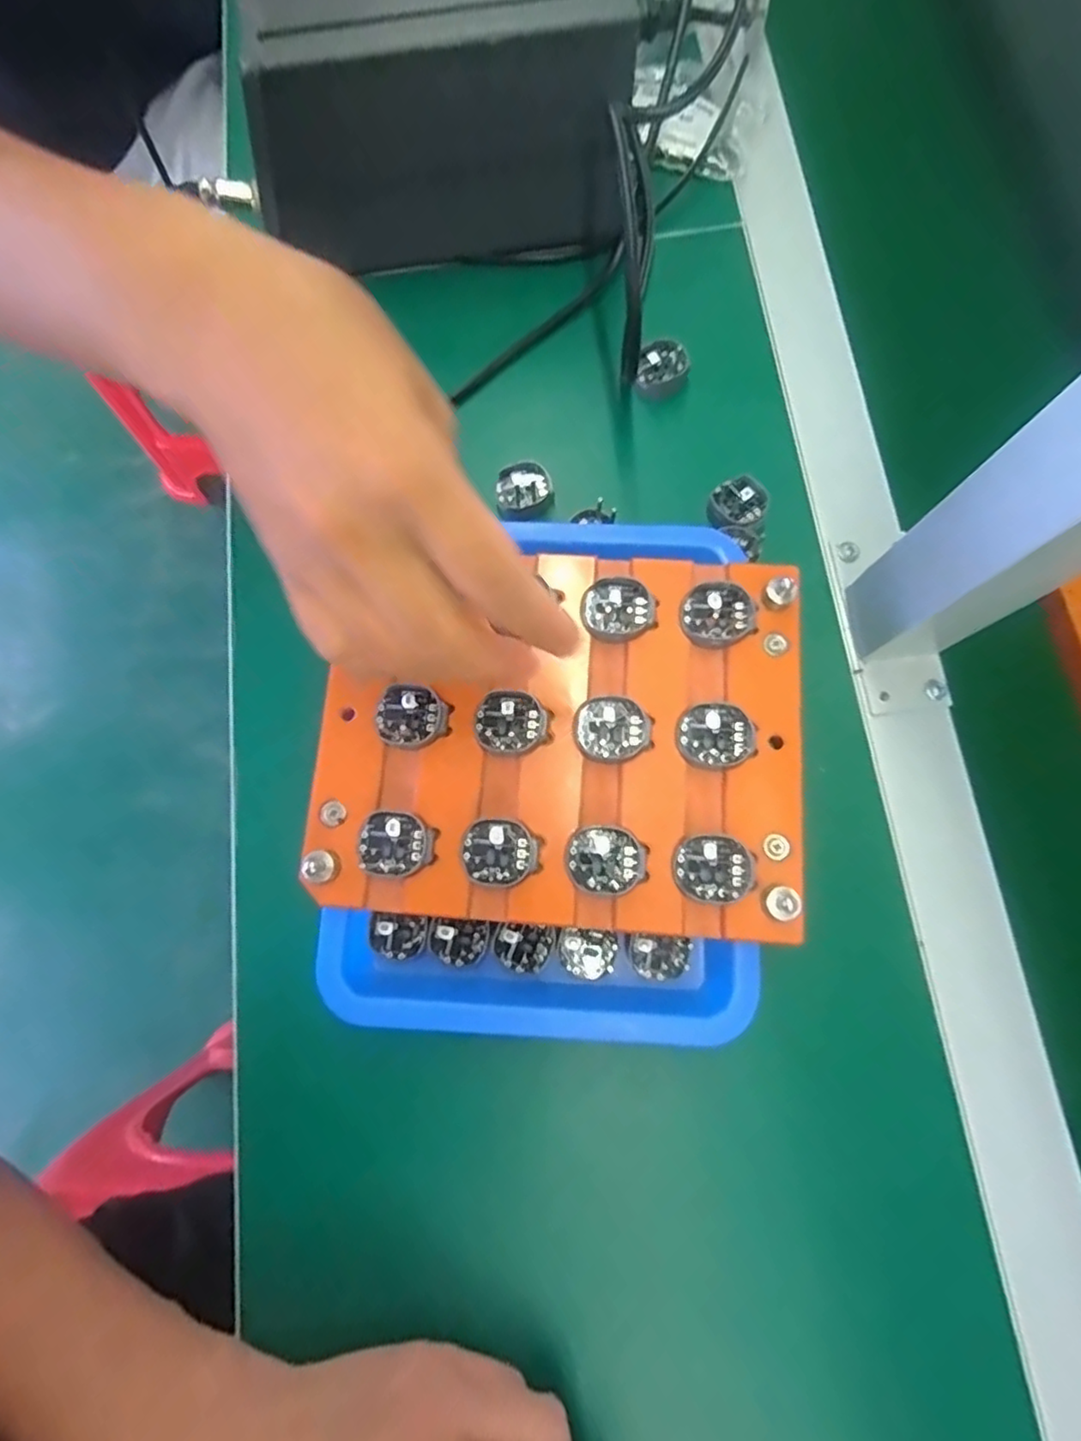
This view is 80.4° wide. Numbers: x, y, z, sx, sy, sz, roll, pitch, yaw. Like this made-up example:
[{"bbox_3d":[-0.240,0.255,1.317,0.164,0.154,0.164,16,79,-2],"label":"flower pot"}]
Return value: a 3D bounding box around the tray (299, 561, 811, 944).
[{"bbox_3d":[0.008,0.005,0.252,0.187,0.016,0.144,4,77,0],"label":"tray"}]

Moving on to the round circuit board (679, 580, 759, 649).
[{"bbox_3d":[0.072,-0.043,0.259,0.030,0.004,0.026,-18,78,-3],"label":"round circuit board"}]

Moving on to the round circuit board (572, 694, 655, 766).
[{"bbox_3d":[0.029,0.004,0.250,0.031,0.008,0.025,6,78,2],"label":"round circuit board"}]

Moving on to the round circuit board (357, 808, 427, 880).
[{"bbox_3d":[-0.057,0.047,0.245,0.026,0.007,0.025,0,78,1],"label":"round circuit board"}]

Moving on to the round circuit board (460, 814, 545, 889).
[{"bbox_3d":[-0.015,0.049,0.244,0.030,0.006,0.026,-12,78,-2],"label":"round circuit board"}]

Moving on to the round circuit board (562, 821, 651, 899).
[{"bbox_3d":[0.024,0.052,0.240,0.027,0.006,0.029,0,78,1],"label":"round circuit board"}]

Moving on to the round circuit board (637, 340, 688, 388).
[{"bbox_3d":[0.062,-0.185,0.331,0.026,0.006,0.023,-14,78,23],"label":"round circuit board"}]

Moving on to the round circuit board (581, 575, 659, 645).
[{"bbox_3d":[0.032,-0.046,0.261,0.029,0.006,0.026,-21,78,-4],"label":"round circuit board"}]

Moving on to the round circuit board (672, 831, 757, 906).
[{"bbox_3d":[0.064,0.055,0.238,0.030,0.008,0.025,7,78,2],"label":"round circuit board"}]

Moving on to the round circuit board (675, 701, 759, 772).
[{"bbox_3d":[0.068,0.006,0.247,0.029,0.006,0.026,-8,78,-1],"label":"round circuit board"}]

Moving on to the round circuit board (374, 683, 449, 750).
[{"bbox_3d":[-0.052,-0.002,0.256,0.027,0.008,0.025,0,78,1],"label":"round circuit board"}]

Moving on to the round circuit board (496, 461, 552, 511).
[{"bbox_3d":[-0.008,-0.117,0.321,0.026,0.007,0.023,5,78,2],"label":"round circuit board"}]

